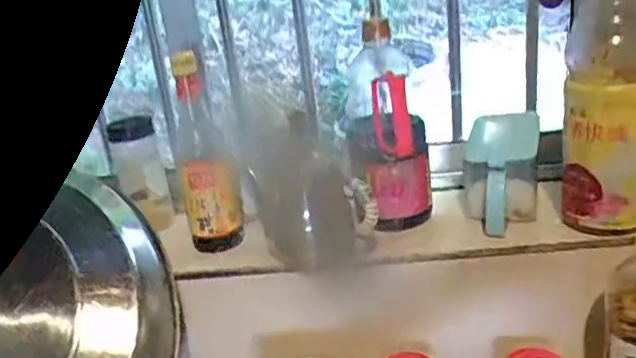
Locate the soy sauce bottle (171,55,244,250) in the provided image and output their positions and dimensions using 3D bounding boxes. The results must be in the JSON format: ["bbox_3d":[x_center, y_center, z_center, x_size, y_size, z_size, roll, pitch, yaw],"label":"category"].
[{"bbox_3d":[-0.135,-0.020,0.728,0.063,0.255,0.059,-11,21,-8],"label":"soy sauce bottle"}]

